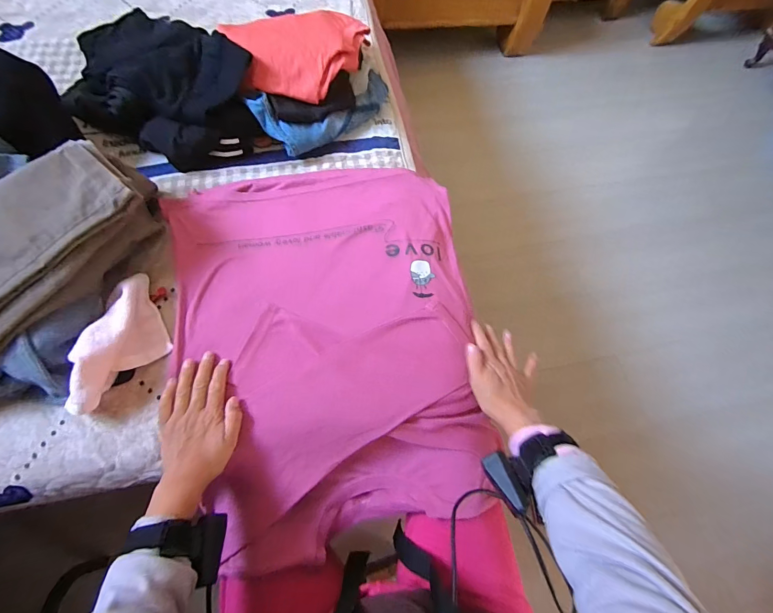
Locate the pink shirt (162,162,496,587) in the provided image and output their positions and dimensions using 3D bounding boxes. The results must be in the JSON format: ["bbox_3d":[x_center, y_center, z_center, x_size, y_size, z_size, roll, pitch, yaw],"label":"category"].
[{"bbox_3d":[-0.075,0.038,0.569,0.435,0.114,0.556,-15,67,-4],"label":"pink shirt"}]

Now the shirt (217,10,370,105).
[{"bbox_3d":[-0.132,-0.454,0.662,0.266,0.059,0.156,-30,71,-16],"label":"shirt"}]

